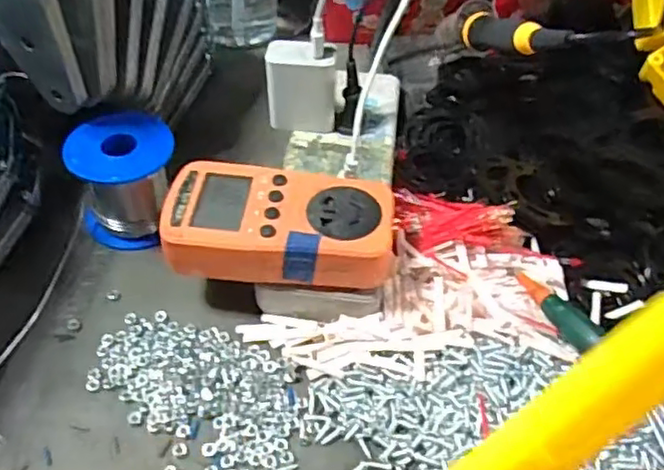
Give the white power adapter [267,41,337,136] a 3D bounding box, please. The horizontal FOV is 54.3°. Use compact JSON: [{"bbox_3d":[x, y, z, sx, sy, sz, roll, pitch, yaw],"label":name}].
[{"bbox_3d":[-0.021,-0.107,0.462,0.048,0.051,0.030,5,50,3],"label":"white power adapter"}]

